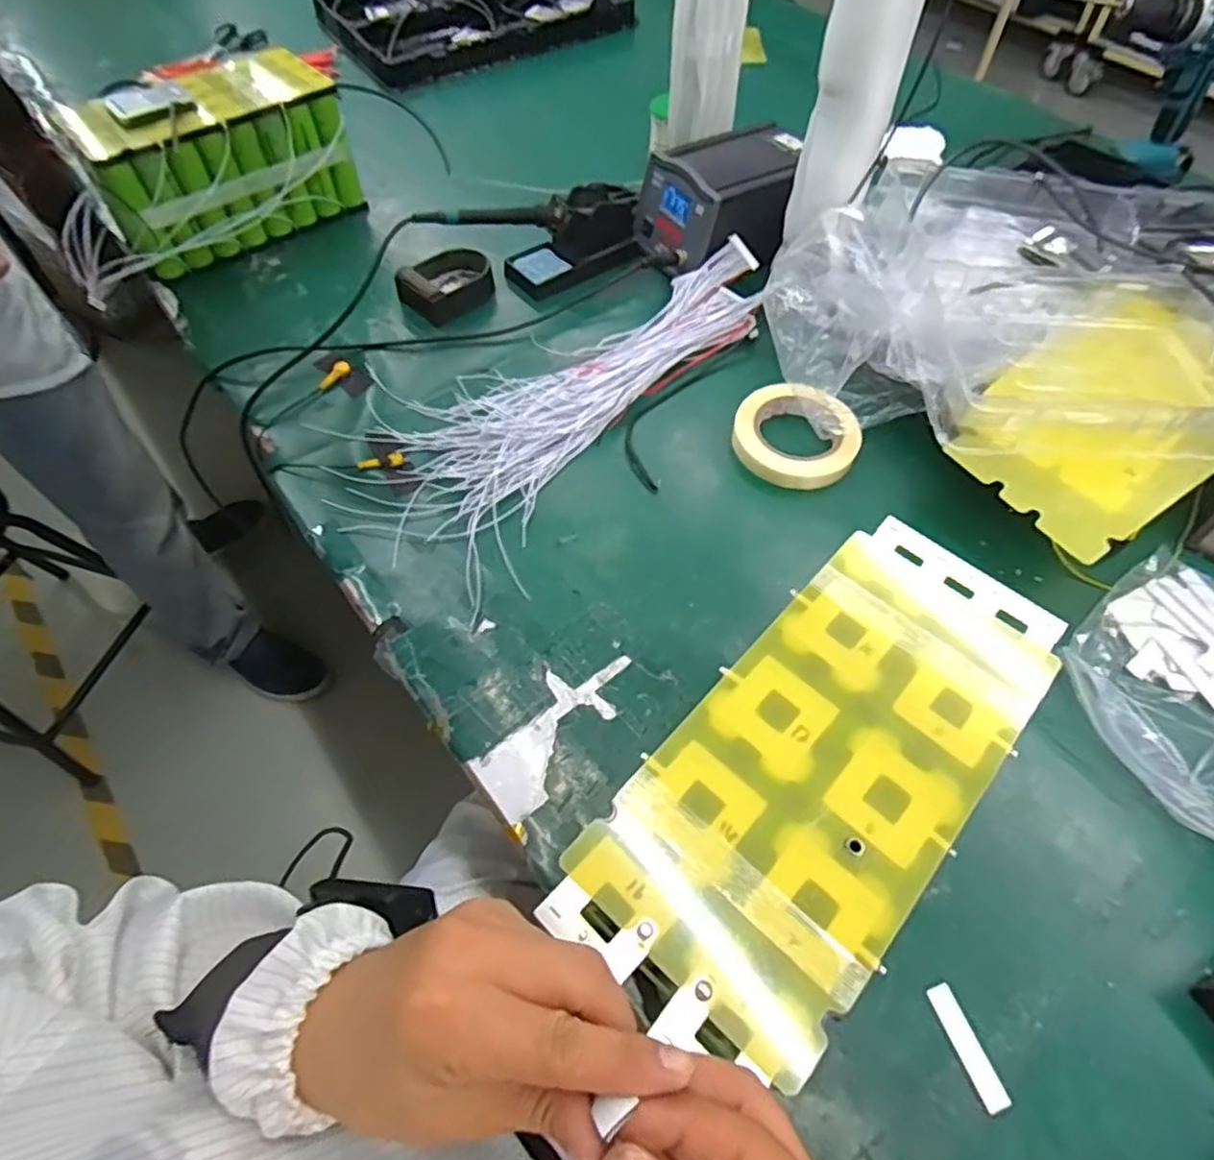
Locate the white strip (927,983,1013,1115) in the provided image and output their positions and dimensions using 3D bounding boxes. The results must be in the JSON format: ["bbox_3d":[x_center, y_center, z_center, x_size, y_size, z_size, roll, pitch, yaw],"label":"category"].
[{"bbox_3d":[0.216,0.279,0.415,0.017,0.004,0.065,-17,59,-10],"label":"white strip"}]

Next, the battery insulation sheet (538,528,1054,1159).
[{"bbox_3d":[0.119,0.091,0.368,0.137,0.005,0.309,38,65,21],"label":"battery insulation sheet"}]

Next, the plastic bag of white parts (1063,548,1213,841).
[{"bbox_3d":[0.452,0.075,0.537,0.204,0.027,0.156,-34,64,-20],"label":"plastic bag of white parts"}]

